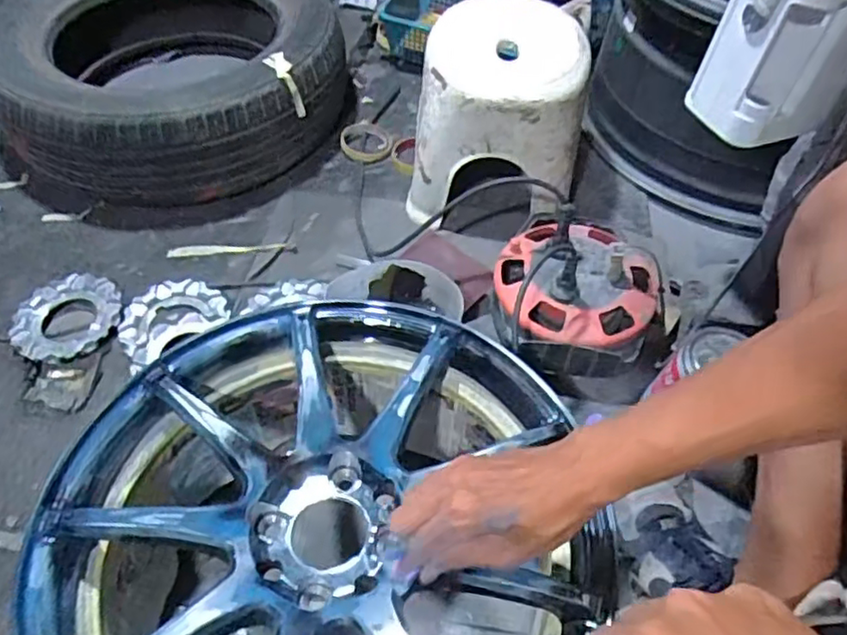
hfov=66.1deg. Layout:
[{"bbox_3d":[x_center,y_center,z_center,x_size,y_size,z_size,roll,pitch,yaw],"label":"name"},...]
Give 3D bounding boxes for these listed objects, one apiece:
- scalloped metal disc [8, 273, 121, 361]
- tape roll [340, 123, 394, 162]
[{"bbox_3d":[-0.468,-0.003,0.859,0.130,0.015,0.136,2,52,-2],"label":"scalloped metal disc"},{"bbox_3d":[-0.097,-0.302,1.111,0.086,0.024,0.086,2,52,-2],"label":"tape roll"}]

